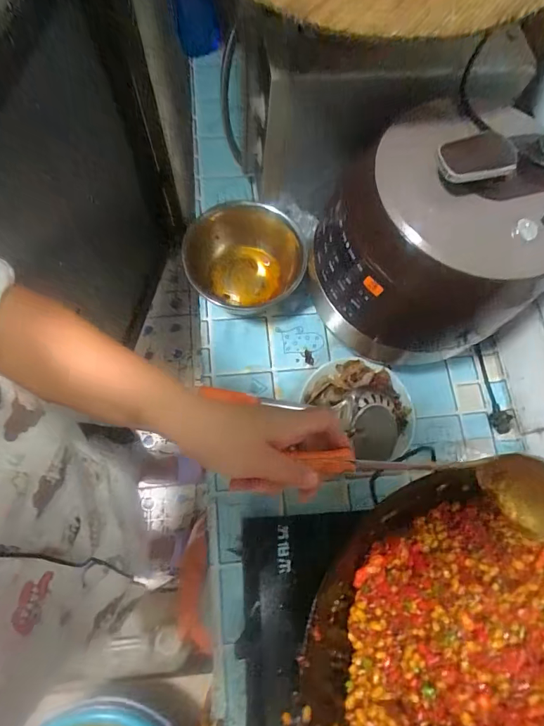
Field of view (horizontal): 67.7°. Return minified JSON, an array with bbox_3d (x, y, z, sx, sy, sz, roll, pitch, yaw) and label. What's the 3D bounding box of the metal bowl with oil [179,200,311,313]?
[{"bbox_3d":[-0.051,-0.174,0.685,0.187,0.111,0.167,29,73,7],"label":"metal bowl with oil"}]

